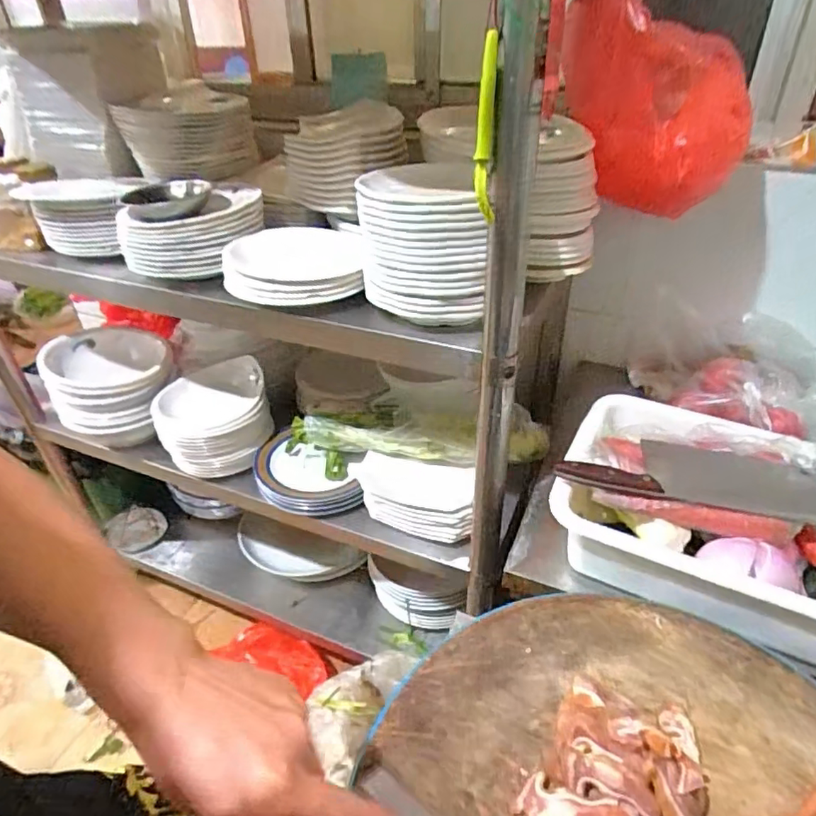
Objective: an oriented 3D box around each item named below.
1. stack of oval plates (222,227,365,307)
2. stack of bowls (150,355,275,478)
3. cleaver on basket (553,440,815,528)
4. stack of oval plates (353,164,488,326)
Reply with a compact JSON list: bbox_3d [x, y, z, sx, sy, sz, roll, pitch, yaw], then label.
[{"bbox_3d":[-0.163,-0.208,0.807,0.195,0.052,0.182,-2,36,-2],"label":"stack of oval plates"},{"bbox_3d":[-0.387,0.011,1.112,0.212,0.171,0.219,-12,37,-15],"label":"stack of bowls"},{"bbox_3d":[0.353,0.080,0.676,0.340,0.041,0.108,5,36,8],"label":"cleaver on basket"},{"bbox_3d":[0.028,-0.214,0.720,0.194,0.153,0.144,16,39,22],"label":"stack of oval plates"}]

